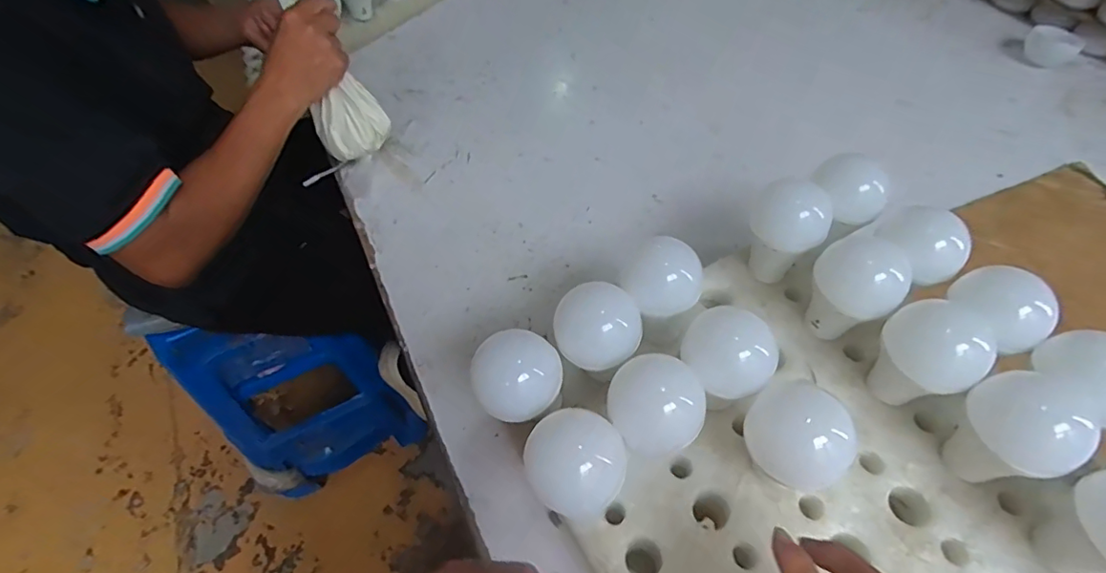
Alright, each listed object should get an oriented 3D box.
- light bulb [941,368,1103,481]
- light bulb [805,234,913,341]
[{"bbox_3d":[0.311,0.103,0.373,0.058,0.095,0.064,-25,59,-14],"label":"light bulb"},{"bbox_3d":[0.239,0.008,0.440,0.061,0.088,0.064,-39,63,-21],"label":"light bulb"}]

